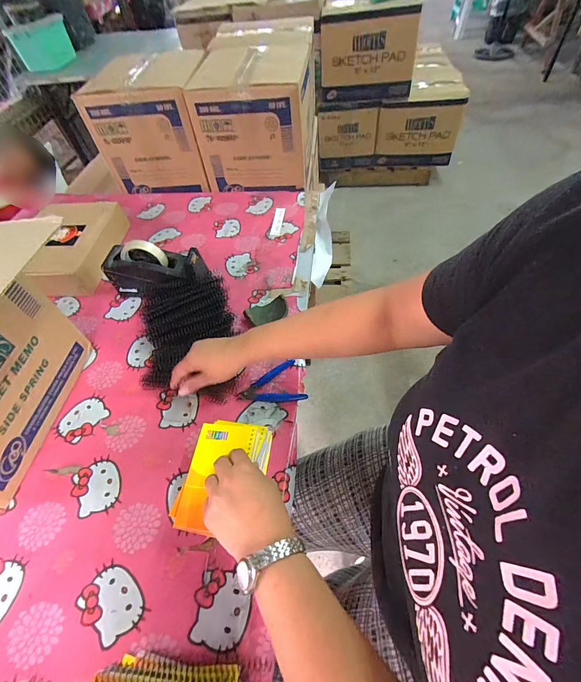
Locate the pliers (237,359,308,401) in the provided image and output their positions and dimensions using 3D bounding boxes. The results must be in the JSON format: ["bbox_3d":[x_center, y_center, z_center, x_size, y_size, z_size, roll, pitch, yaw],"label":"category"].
[{"bbox_3d":[-0.030,0.070,0.595,0.118,0.012,0.083,0,55,5],"label":"pliers"}]

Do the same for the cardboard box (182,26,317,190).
[{"bbox_3d":[-0.086,-0.702,0.987,0.292,0.274,0.469,2,55,7],"label":"cardboard box"}]

